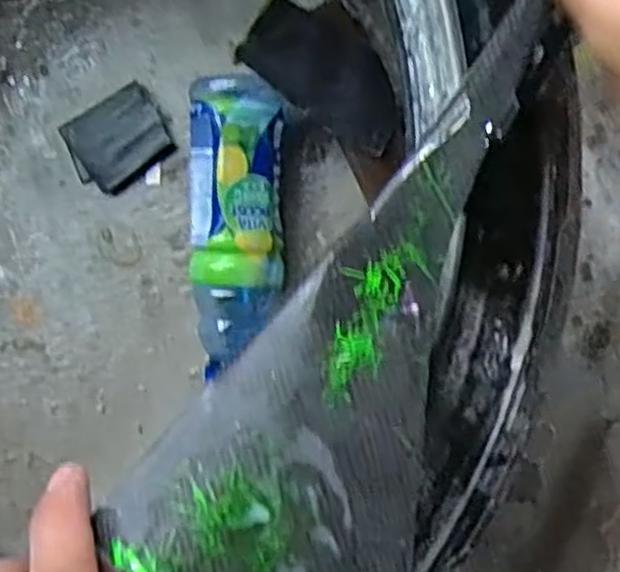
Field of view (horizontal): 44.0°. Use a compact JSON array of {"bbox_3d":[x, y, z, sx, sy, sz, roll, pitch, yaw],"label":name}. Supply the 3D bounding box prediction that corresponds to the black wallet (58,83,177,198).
[{"bbox_3d":[-0.144,-0.109,0.574,0.076,0.010,0.062,-32,85,7],"label":"black wallet"}]

